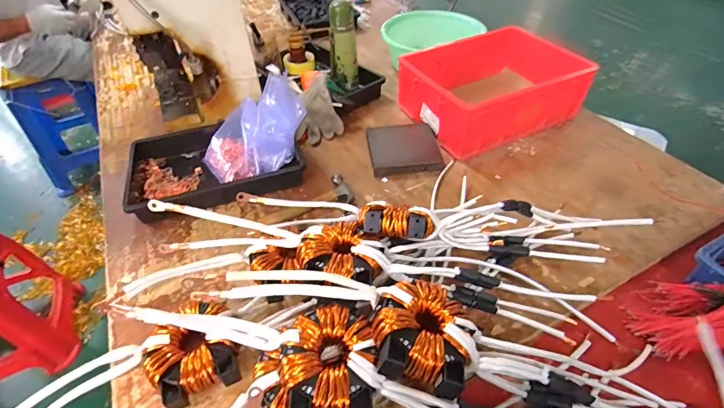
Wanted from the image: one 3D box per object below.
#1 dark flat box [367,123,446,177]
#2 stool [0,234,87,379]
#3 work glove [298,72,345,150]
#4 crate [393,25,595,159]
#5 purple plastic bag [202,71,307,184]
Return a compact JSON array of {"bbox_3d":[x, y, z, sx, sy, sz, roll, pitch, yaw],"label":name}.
[{"bbox_3d":[0.104,-0.142,0.922,0.172,0.024,0.160,-4,51,-3],"label":"dark flat box"},{"bbox_3d":[-1.193,0.329,1.215,0.371,0.441,0.364,-19,49,-14],"label":"stool"},{"bbox_3d":[-0.113,-0.244,0.987,0.119,0.117,0.129,-5,47,-2],"label":"work glove"},{"bbox_3d":[0.323,-0.304,0.989,0.387,0.135,0.300,-21,50,-16],"label":"crate"},{"bbox_3d":[-0.249,-0.154,0.857,0.214,0.169,0.179,-25,51,-19],"label":"purple plastic bag"}]

